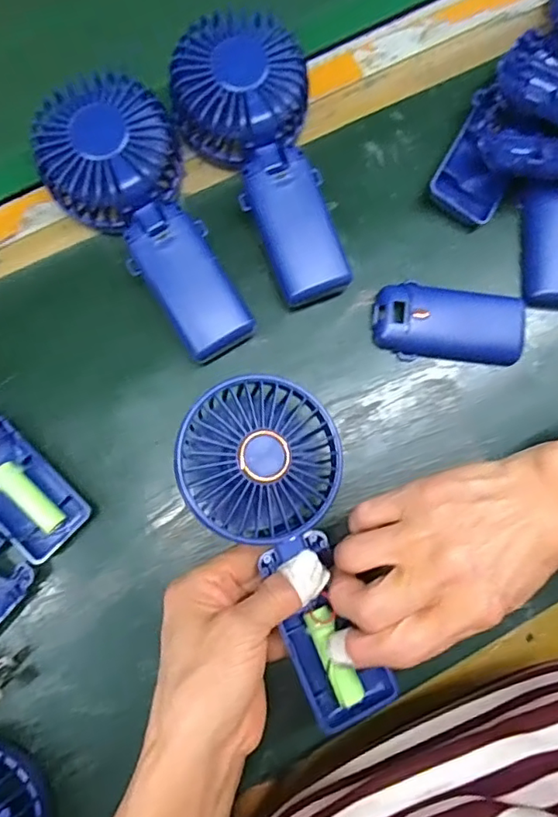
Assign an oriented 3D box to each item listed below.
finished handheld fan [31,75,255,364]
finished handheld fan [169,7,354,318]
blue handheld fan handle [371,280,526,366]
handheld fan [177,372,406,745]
[{"bbox_3d":[-0.084,-0.110,0.333,0.080,0.054,0.178,-23,81,-5],"label":"finished handheld fan"},{"bbox_3d":[-0.007,-0.149,0.339,0.083,0.055,0.172,-19,80,-4],"label":"finished handheld fan"},{"bbox_3d":[0.107,-0.055,0.346,0.092,0.018,0.048,5,79,0],"label":"blue handheld fan handle"},{"bbox_3d":[0.007,0.073,0.291,0.079,0.043,0.180,-20,87,-4],"label":"handheld fan"}]

